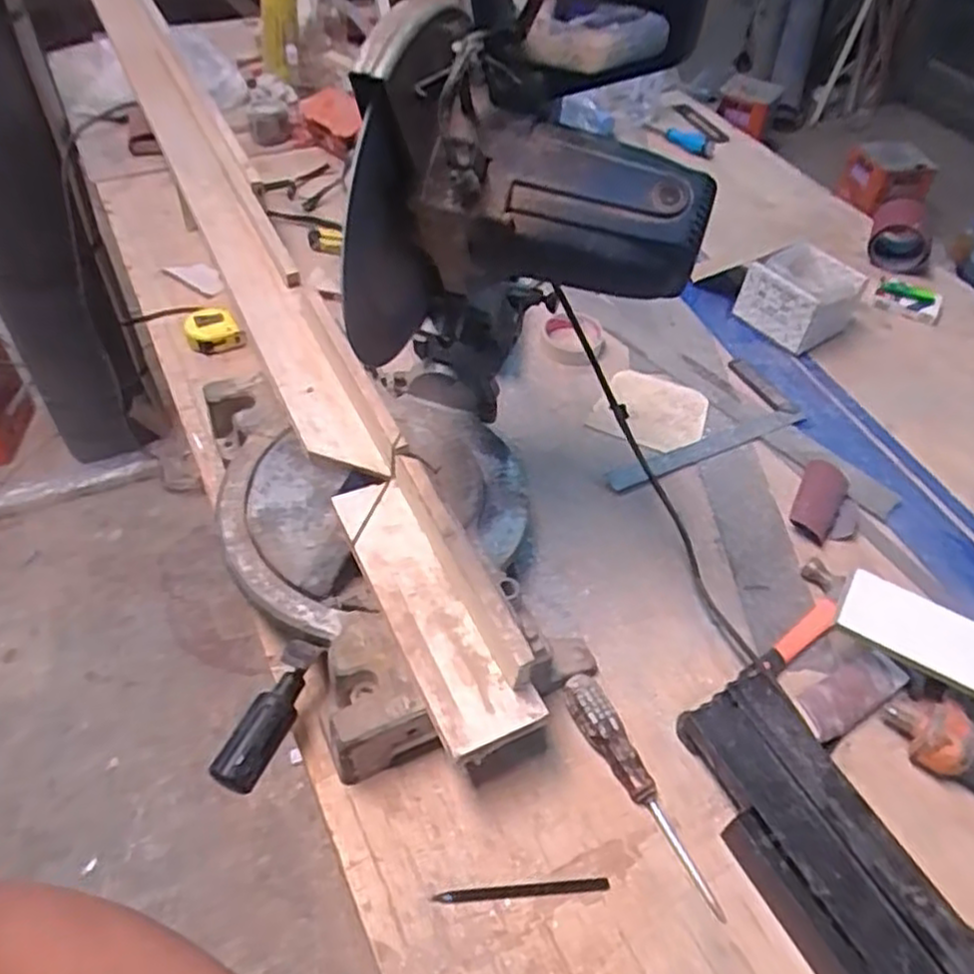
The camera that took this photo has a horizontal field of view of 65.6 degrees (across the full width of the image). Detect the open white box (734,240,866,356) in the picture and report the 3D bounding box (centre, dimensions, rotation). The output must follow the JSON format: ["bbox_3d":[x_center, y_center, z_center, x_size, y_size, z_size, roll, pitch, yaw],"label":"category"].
[{"bbox_3d":[0.445,-0.270,1.080,0.111,0.097,0.131,-33,59,-29],"label":"open white box"}]

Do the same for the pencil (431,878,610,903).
[{"bbox_3d":[0.029,0.320,0.597,0.139,0.004,0.010,-2,50,-7],"label":"pencil"}]

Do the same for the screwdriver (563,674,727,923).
[{"bbox_3d":[0.129,0.256,0.642,0.034,0.029,0.210,-20,54,-21],"label":"screwdriver"}]

